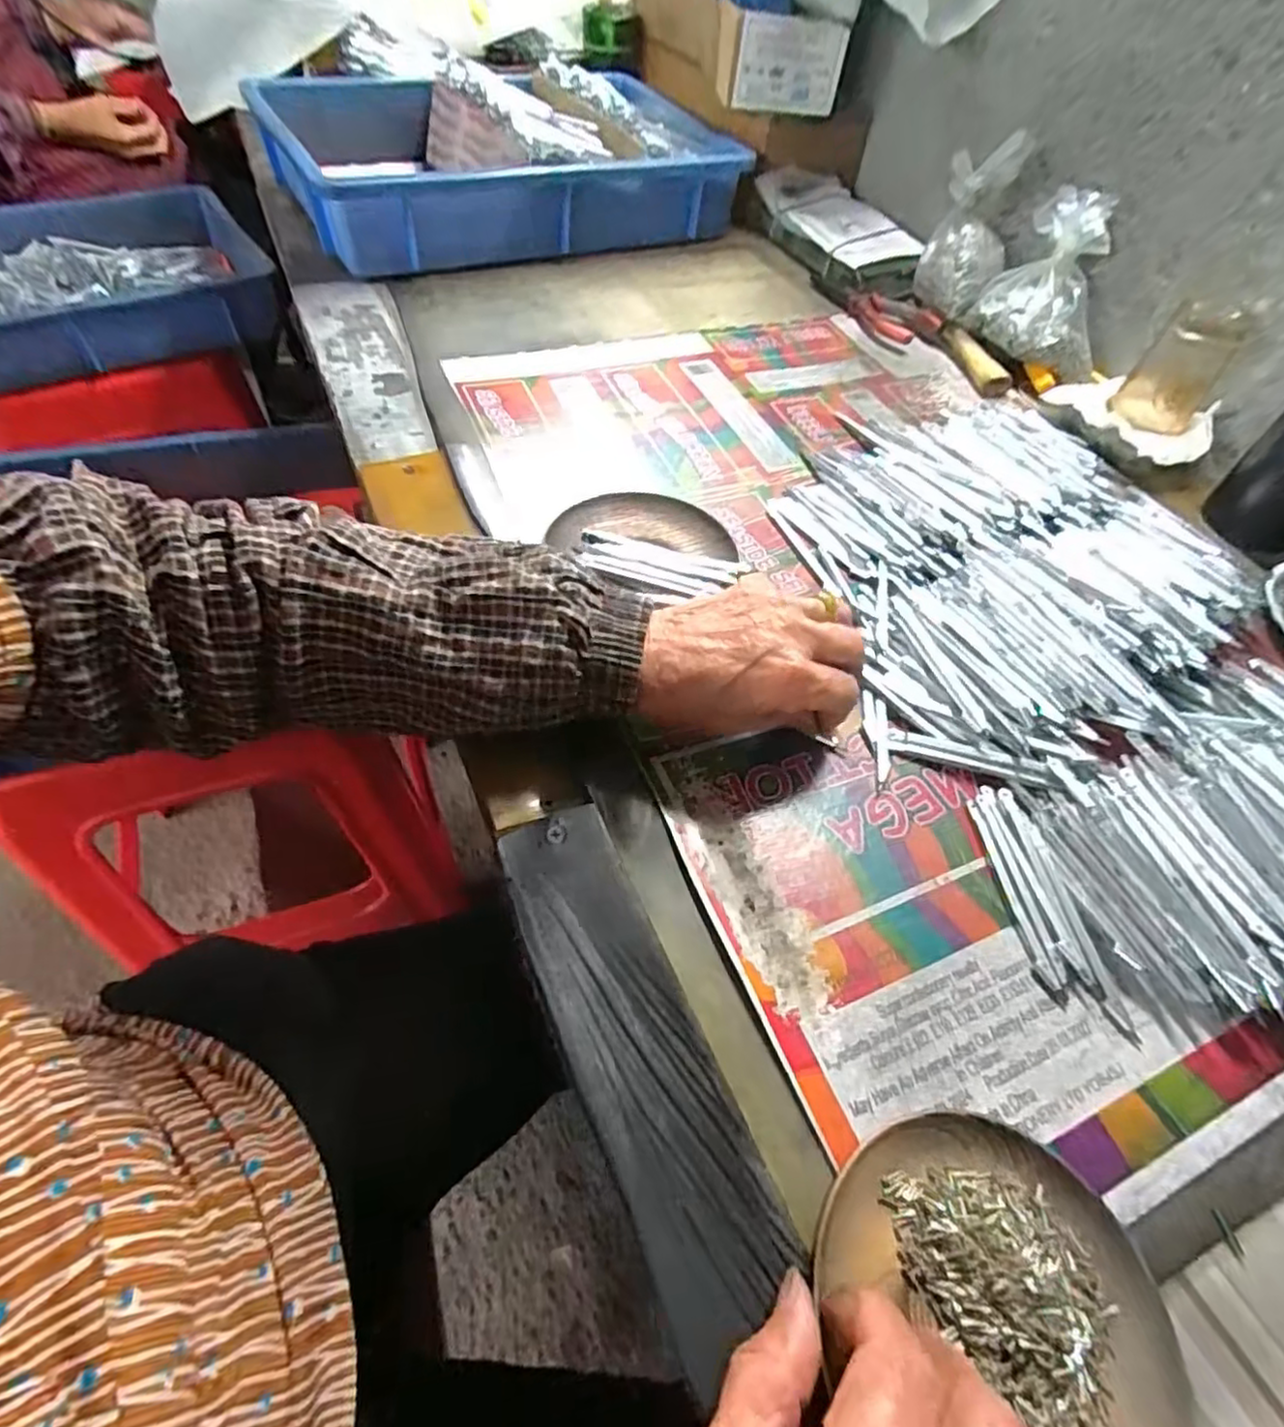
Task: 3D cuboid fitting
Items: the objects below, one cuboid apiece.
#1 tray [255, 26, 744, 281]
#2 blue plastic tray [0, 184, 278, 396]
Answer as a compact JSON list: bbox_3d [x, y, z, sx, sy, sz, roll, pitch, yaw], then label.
[{"bbox_3d":[-0.144,-0.567,0.698,0.410,0.101,0.333,-23,59,-21],"label":"tray"},{"bbox_3d":[-0.692,-0.511,0.809,0.450,0.071,0.371,-19,58,-19],"label":"blue plastic tray"}]

